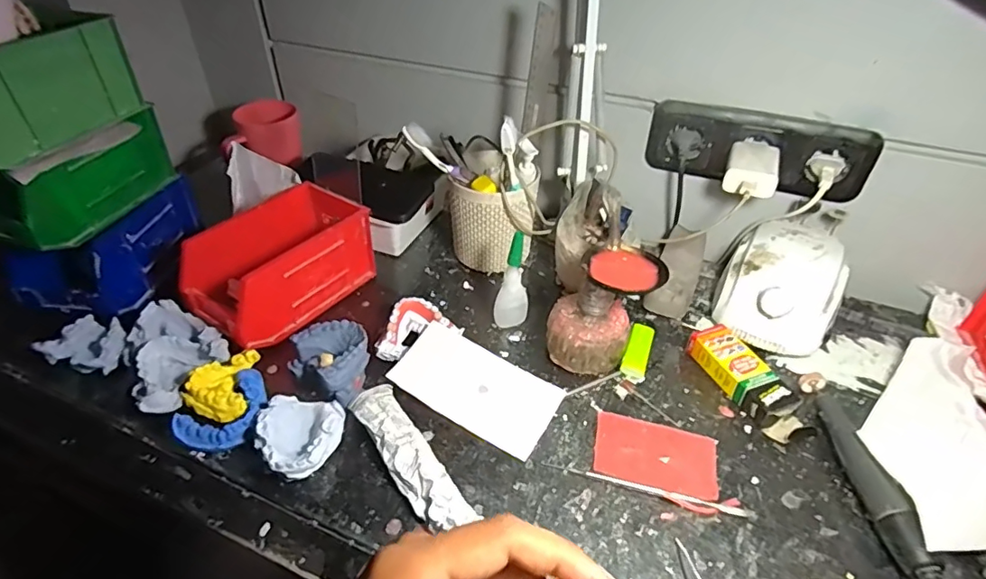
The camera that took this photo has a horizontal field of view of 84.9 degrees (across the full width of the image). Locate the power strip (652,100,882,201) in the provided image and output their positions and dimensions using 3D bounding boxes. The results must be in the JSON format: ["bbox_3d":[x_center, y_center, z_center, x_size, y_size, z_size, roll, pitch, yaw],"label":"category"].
[{"bbox_3d":[0.277,-0.148,0.569,0.216,0.075,0.021,16,36,16],"label":"power strip"}]

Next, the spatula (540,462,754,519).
[{"bbox_3d":[0.119,0.155,0.419,0.159,0.004,0.008,10,41,10],"label":"spatula"}]

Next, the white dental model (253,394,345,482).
[{"bbox_3d":[-0.154,0.120,0.429,0.059,0.033,0.065,3,40,2],"label":"white dental model"}]

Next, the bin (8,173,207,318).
[{"bbox_3d":[-0.405,-0.050,0.570,0.099,0.080,0.168,6,41,4],"label":"bin"}]

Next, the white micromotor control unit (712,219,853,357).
[{"bbox_3d":[0.292,-0.003,0.545,0.110,0.079,0.140,23,45,23],"label":"white micromotor control unit"}]

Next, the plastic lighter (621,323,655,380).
[{"bbox_3d":[0.141,0.061,0.525,0.022,0.011,0.071,17,43,17],"label":"plastic lighter"}]

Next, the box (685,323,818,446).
[{"bbox_3d":[0.230,0.083,0.490,0.040,0.027,0.121,-15,43,-19],"label":"box"}]

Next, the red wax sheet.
[{"bbox_3d":[0.134,0.136,0.442,0.096,0.004,0.061,12,41,12],"label":"red wax sheet"}]

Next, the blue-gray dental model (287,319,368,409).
[{"bbox_3d":[-0.139,0.062,0.484,0.071,0.043,0.060,28,47,27],"label":"blue-gray dental model"}]

